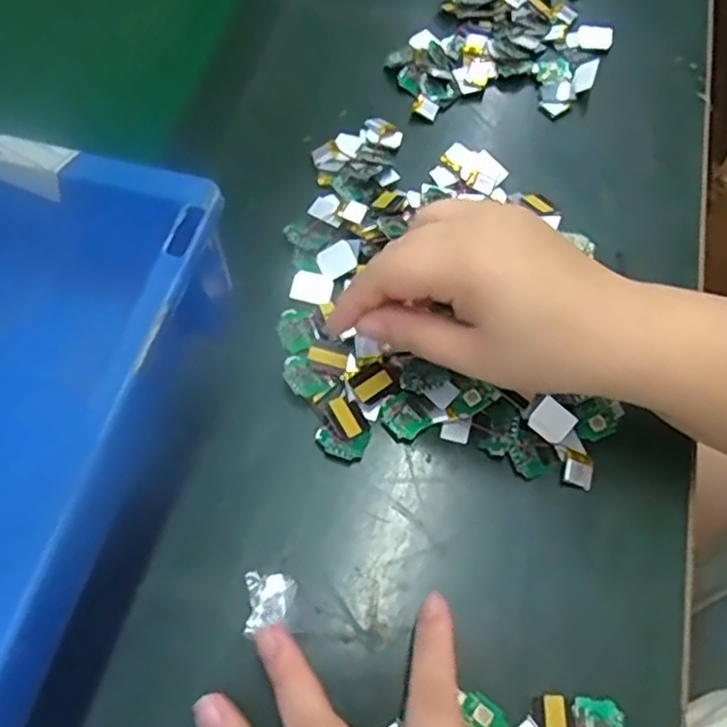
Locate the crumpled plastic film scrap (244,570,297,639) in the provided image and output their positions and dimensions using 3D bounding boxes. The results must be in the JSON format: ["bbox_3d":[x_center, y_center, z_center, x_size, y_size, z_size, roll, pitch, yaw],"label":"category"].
[{"bbox_3d":[-0.042,0.109,0.313,0.022,0.006,0.027,-2,64,-3],"label":"crumpled plastic film scrap"}]

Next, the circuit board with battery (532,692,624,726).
[{"bbox_3d":[0.091,0.154,0.294,0.038,0.010,0.025,17,64,6],"label":"circuit board with battery"}]

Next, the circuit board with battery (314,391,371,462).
[{"bbox_3d":[-0.011,0.033,0.347,0.026,0.004,0.033,-38,71,-18],"label":"circuit board with battery"}]

